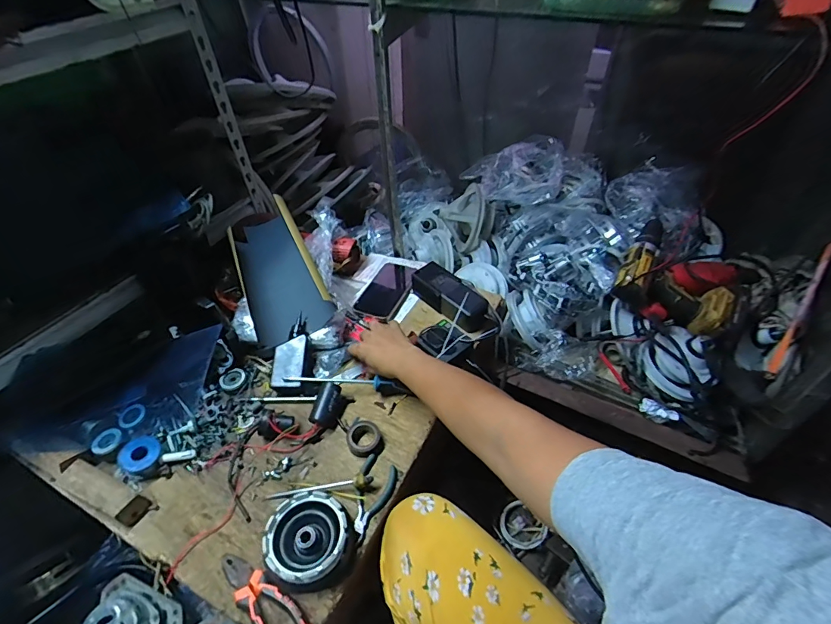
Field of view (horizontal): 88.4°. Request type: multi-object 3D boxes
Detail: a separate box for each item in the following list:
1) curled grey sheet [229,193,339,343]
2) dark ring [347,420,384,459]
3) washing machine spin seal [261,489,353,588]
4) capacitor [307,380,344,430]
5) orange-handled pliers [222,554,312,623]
[{"bbox_3d":[-0.259,-0.079,0.785,0.147,0.116,0.274,-26,74,-20],"label":"curled grey sheet"},{"bbox_3d":[-0.075,0.190,0.640,0.052,0.022,0.051,-2,46,2],"label":"dark ring"},{"bbox_3d":[-0.133,0.287,0.539,0.100,0.043,0.105,-2,46,2],"label":"washing machine spin seal"},{"bbox_3d":[-0.140,0.146,0.674,0.040,0.038,0.066,8,47,11],"label":"capacitor"},{"bbox_3d":[-0.181,0.339,0.501,0.146,0.020,0.046,27,53,26],"label":"orange-handled pliers"}]

